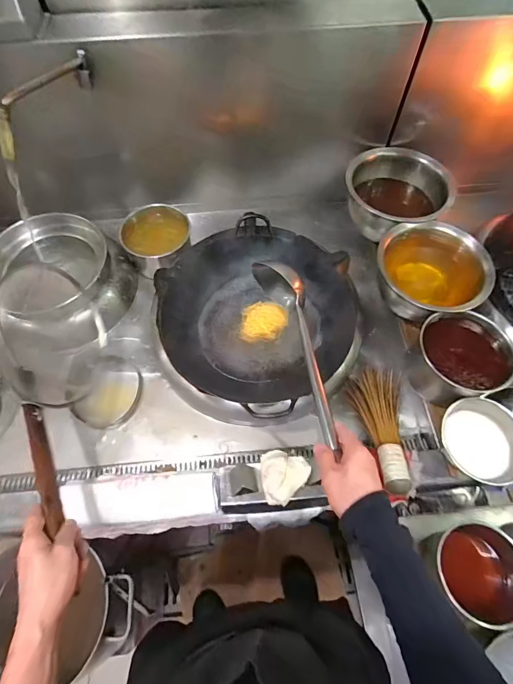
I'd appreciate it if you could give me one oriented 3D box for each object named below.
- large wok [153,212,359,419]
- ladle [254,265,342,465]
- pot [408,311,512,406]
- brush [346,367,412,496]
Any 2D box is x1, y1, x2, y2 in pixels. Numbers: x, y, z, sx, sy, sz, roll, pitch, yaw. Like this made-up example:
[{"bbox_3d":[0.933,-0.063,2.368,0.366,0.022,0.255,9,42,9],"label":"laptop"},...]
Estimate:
[{"bbox_3d":[0.015,-0.080,0.870,0.436,0.116,0.447,0,61,0],"label":"large wok"},{"bbox_3d":[0.070,0.000,0.663,0.085,0.084,0.426,-8,54,-4],"label":"ladle"},{"bbox_3d":[0.445,0.040,0.807,0.162,0.137,0.186,-25,64,-13],"label":"pot"},{"bbox_3d":[0.275,0.181,0.781,0.107,0.061,0.286,1,42,1],"label":"brush"}]

